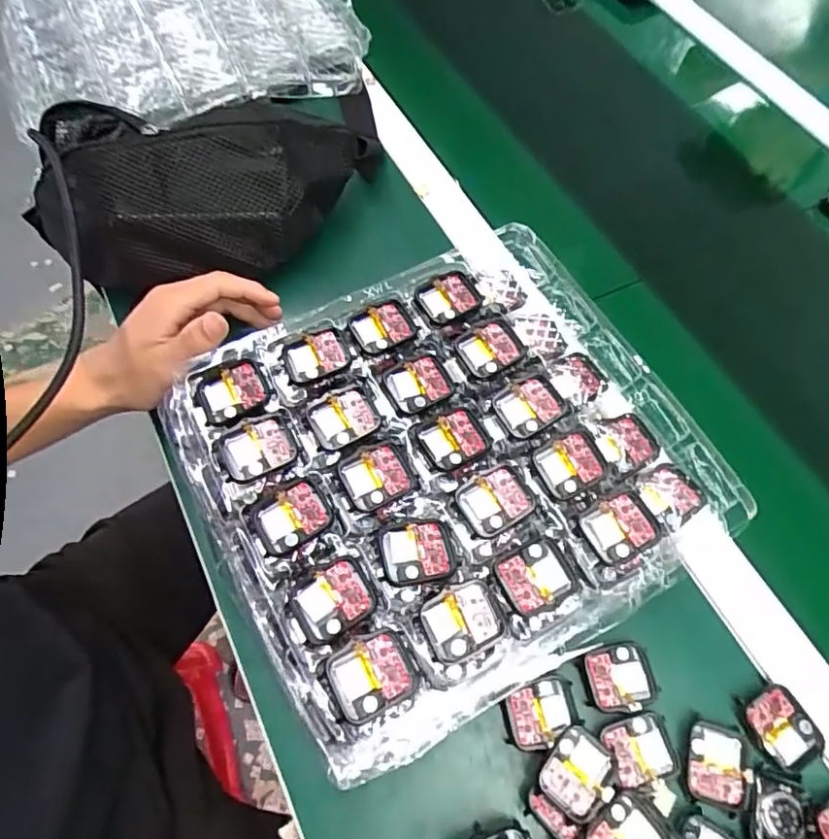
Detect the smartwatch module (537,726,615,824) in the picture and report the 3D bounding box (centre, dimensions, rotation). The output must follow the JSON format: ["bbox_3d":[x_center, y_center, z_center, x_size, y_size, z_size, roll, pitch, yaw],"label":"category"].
[{"bbox_3d":[0.096,0.204,0.322,0.037,0.005,0.043,37,69,17],"label":"smartwatch module"}]

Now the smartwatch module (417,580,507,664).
[{"bbox_3d":[0.027,0.112,0.311,0.042,0.010,0.034,-23,66,-14],"label":"smartwatch module"}]

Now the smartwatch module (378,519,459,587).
[{"bbox_3d":[0.002,0.079,0.329,0.043,0.011,0.038,-8,64,-7],"label":"smartwatch module"}]

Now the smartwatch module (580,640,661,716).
[{"bbox_3d":[0.132,0.165,0.358,0.045,0.005,0.039,-4,63,-5],"label":"smartwatch module"}]

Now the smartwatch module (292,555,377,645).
[{"bbox_3d":[-0.044,0.101,0.310,0.045,0.010,0.036,-29,68,-16],"label":"smartwatch module"}]

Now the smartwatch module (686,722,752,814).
[{"bbox_3d":[0.184,0.209,0.337,0.036,0.004,0.043,16,63,6],"label":"smartwatch module"}]

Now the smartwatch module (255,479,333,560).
[{"bbox_3d":[-0.071,0.058,0.329,0.043,0.007,0.035,-32,69,-17],"label":"smartwatch module"}]

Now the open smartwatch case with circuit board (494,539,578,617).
[{"bbox_3d":[0.070,0.091,0.323,0.041,0.008,0.034,-20,66,-13],"label":"open smartwatch case with circuit board"}]

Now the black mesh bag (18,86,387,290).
[{"bbox_3d":[-0.163,-0.198,0.461,0.266,0.095,0.125,-18,65,-11],"label":"black mesh bag"}]

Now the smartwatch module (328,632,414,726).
[{"bbox_3d":[-0.022,0.134,0.293,0.041,0.007,0.036,-22,66,-13],"label":"smartwatch module"}]

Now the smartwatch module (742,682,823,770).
[{"bbox_3d":[0.228,0.192,0.346,0.038,0.006,0.042,-27,67,-15],"label":"smartwatch module"}]

